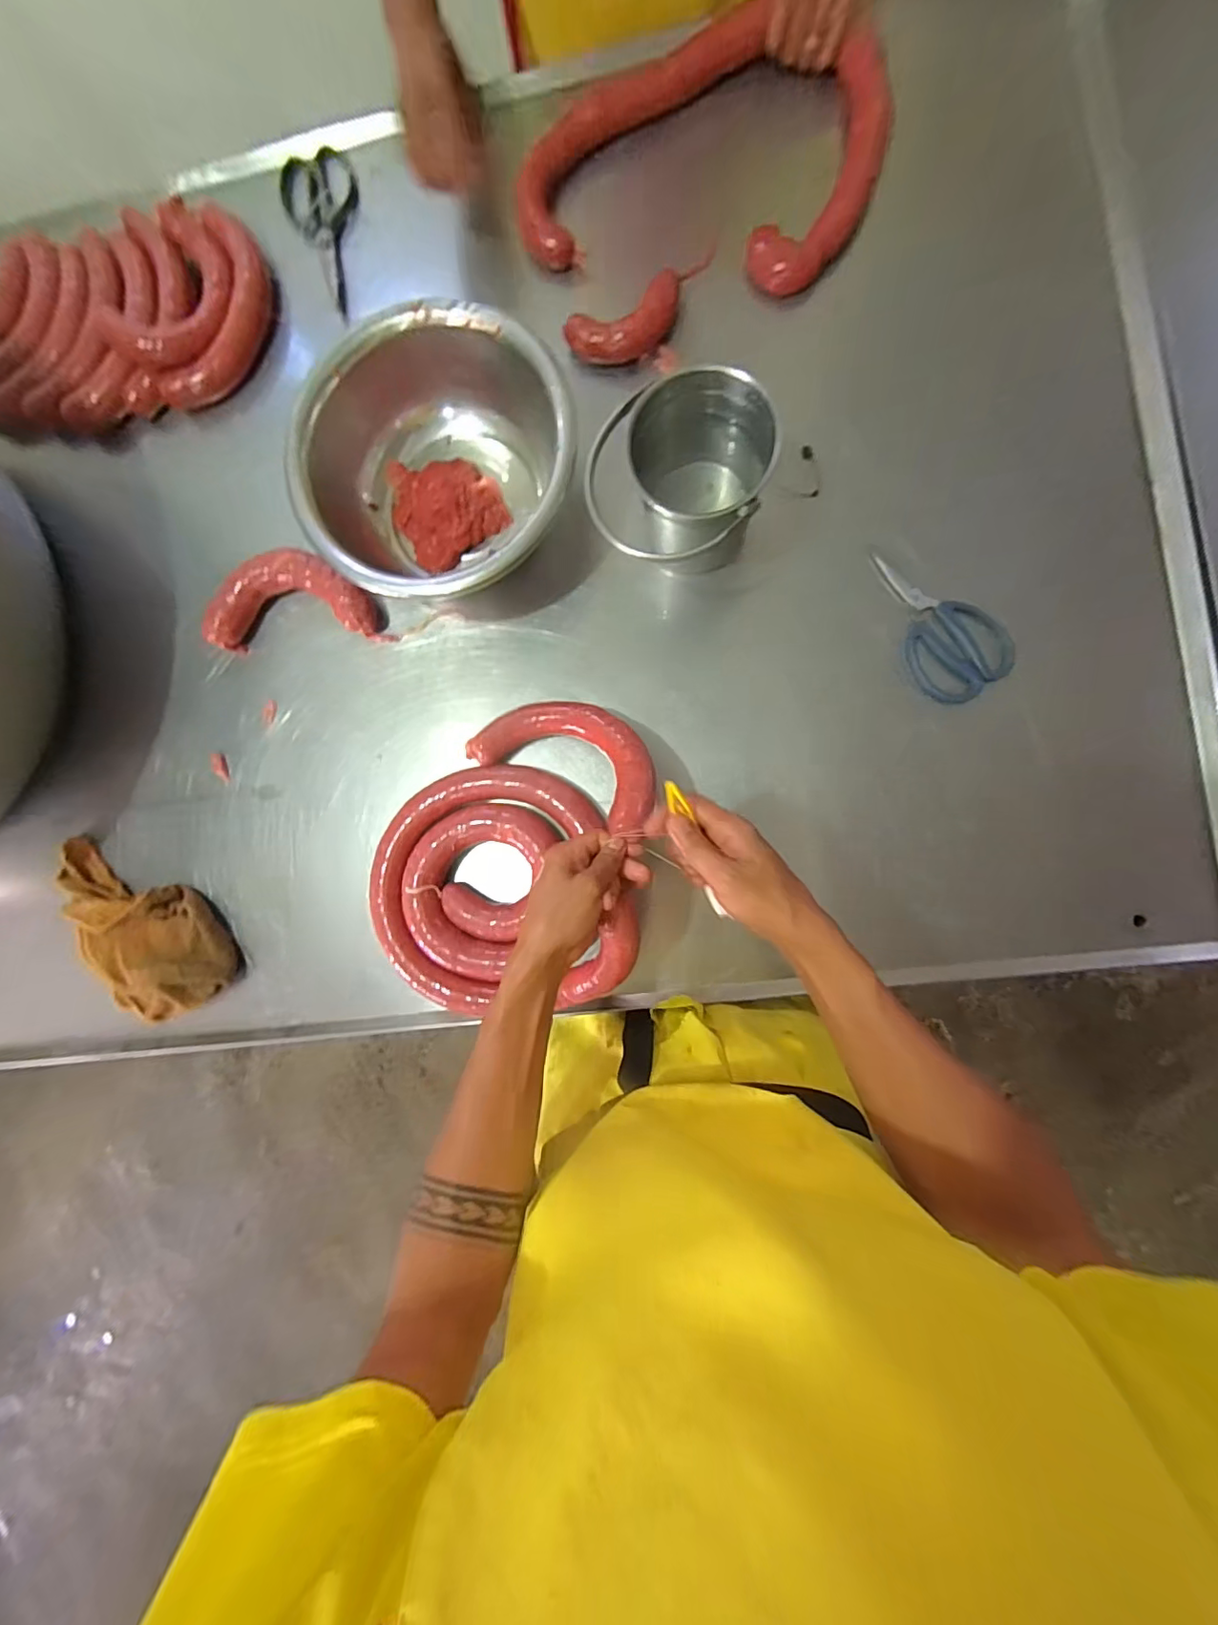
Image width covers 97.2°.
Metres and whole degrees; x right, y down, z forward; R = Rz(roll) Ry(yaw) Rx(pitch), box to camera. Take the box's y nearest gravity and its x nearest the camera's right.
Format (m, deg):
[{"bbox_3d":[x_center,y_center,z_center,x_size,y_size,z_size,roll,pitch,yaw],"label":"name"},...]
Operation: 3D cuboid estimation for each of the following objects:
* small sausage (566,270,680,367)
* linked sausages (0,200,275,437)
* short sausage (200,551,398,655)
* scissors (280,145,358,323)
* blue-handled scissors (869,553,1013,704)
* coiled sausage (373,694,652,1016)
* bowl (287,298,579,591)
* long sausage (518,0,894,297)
[{"bbox_3d":[0.026,-0.549,0.602,0.138,0.031,0.068,-26,85,5],"label":"small sausage"},{"bbox_3d":[-0.618,-0.620,0.671,0.399,0.049,0.241,-11,87,6],"label":"linked sausages"},{"bbox_3d":[-0.371,-0.252,0.630,0.207,0.041,0.108,-5,87,6],"label":"short sausage"},{"bbox_3d":[-0.344,-0.713,0.659,0.089,0.019,0.205,-12,86,6],"label":"scissors"},{"bbox_3d":[0.344,-0.202,0.564,0.095,0.015,0.173,-30,85,5],"label":"blue-handled scissors"},{"bbox_3d":[-0.111,0.037,0.542,0.293,0.110,0.297,-1,87,3],"label":"coiled sausage"},{"bbox_3d":[-0.167,-0.364,0.581,0.273,0.119,0.267,0,88,7],"label":"bowl"},{"bbox_3d":[0.097,-0.718,0.584,0.382,0.060,0.234,12,89,7],"label":"long sausage"}]

